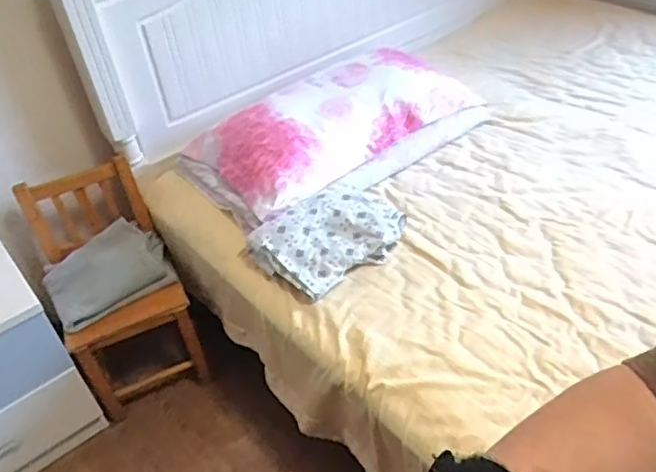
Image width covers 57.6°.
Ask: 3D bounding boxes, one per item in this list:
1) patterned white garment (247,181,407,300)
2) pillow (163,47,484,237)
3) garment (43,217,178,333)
[{"bbox_3d":[0.014,-0.004,1.299,0.322,0.085,0.224,-31,45,-25],"label":"patterned white garment"},{"bbox_3d":[0.017,-0.300,1.588,0.751,0.167,0.416,-32,46,-26],"label":"pillow"},{"bbox_3d":[-0.552,0.080,1.481,0.287,0.116,0.214,-24,43,-19],"label":"garment"}]

